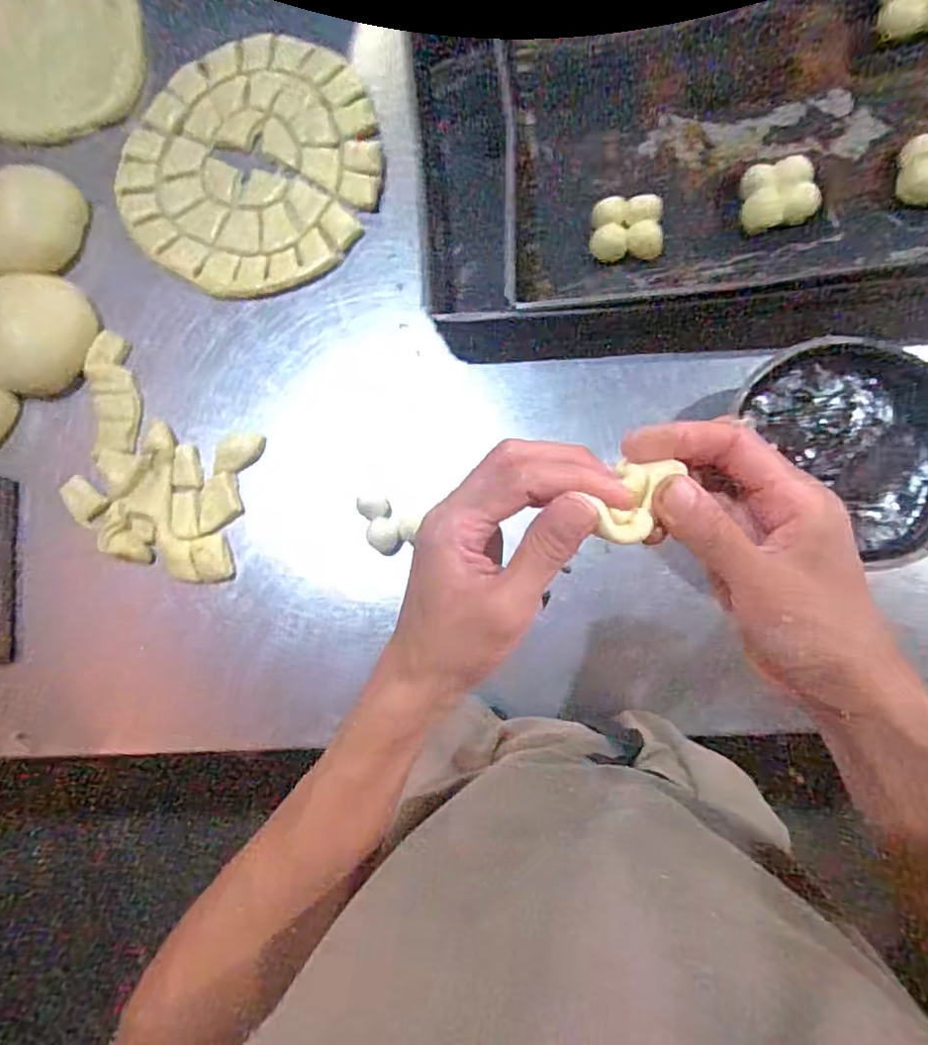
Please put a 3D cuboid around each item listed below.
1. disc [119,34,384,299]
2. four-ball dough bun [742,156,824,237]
[{"bbox_3d":[-0.237,-0.401,0.684,0.281,0.026,0.289,-1,81,5],"label":"disc"},{"bbox_3d":[0.299,-0.313,0.582,0.068,0.037,0.063,-9,80,4],"label":"four-ball dough bun"}]

